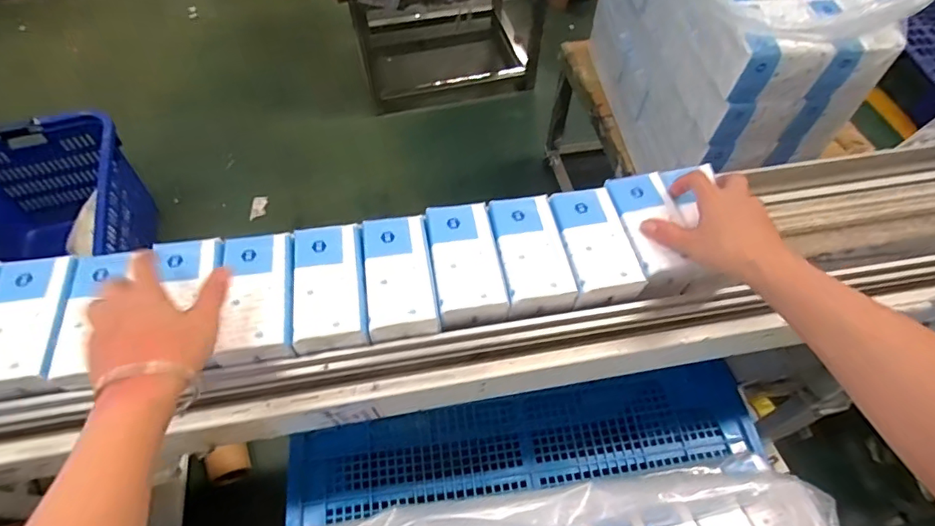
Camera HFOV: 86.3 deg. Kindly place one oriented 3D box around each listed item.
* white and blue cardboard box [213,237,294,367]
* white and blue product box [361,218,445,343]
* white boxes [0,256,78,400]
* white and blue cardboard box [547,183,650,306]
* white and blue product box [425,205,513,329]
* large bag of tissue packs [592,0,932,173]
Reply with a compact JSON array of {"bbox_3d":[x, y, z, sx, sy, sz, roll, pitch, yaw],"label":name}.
[{"bbox_3d":[-0.197,0.028,0.470,0.068,0.032,0.122,-7,64,-4],"label":"white and blue cardboard box"},{"bbox_3d":[-0.066,0.011,0.490,0.064,0.029,0.121,-8,58,-5],"label":"white and blue product box"},{"bbox_3d":[-0.389,0.054,0.448,0.070,0.028,0.125,-8,58,-5],"label":"white boxes"},{"bbox_3d":[0.130,-0.018,0.516,0.067,0.033,0.124,-10,58,-6],"label":"white and blue cardboard box"},{"bbox_3d":[-0.002,0.000,0.501,0.065,0.032,0.122,-9,58,-6],"label":"white and blue product box"},{"bbox_3d":[0.477,-0.502,0.991,0.280,0.456,0.676,-5,58,-4],"label":"large bag of tissue packs"}]

